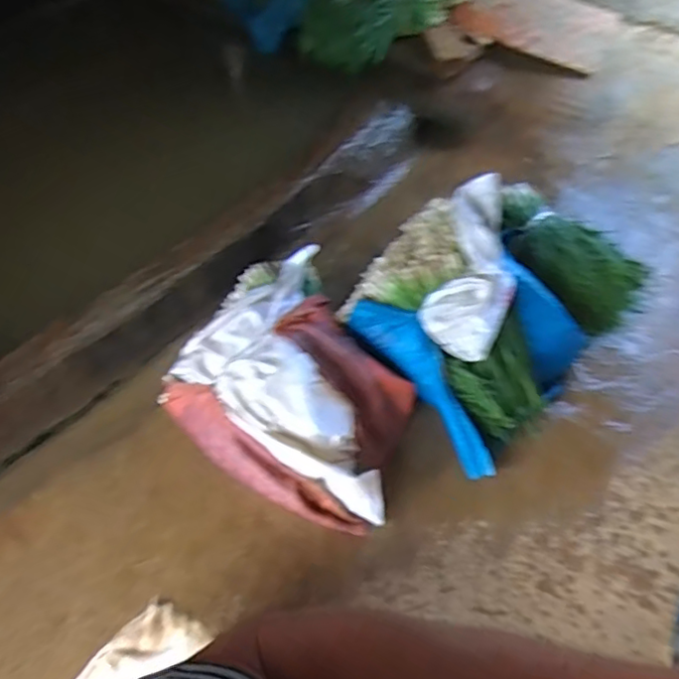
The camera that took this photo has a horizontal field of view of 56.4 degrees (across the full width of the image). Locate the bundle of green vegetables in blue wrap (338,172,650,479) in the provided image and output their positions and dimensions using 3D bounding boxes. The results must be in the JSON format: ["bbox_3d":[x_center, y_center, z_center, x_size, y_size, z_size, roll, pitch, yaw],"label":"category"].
[{"bbox_3d":[0.434,-0.172,1.694,0.566,0.373,0.866,36,62,26],"label":"bundle of green vegetables in blue wrap"}]

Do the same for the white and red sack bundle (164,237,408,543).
[{"bbox_3d":[-0.069,0.087,1.519,0.577,0.239,0.558,29,59,23],"label":"white and red sack bundle"}]

